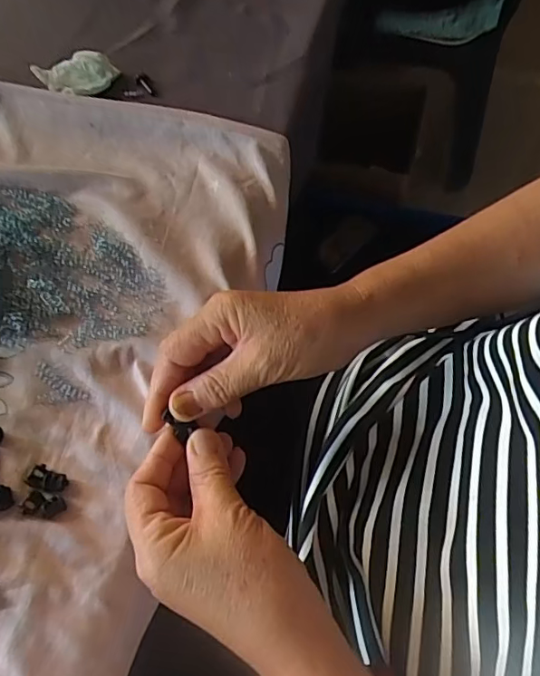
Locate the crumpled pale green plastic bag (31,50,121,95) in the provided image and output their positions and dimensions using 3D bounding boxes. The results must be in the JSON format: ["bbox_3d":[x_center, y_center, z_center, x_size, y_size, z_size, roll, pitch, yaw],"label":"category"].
[{"bbox_3d":[-0.201,-0.274,0.538,0.081,0.019,0.043,-10,59,-5],"label":"crumpled pale green plastic bag"}]

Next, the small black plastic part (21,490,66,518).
[{"bbox_3d":[-0.148,0.110,0.342,0.025,0.004,0.015,14,46,-8],"label":"small black plastic part"}]

